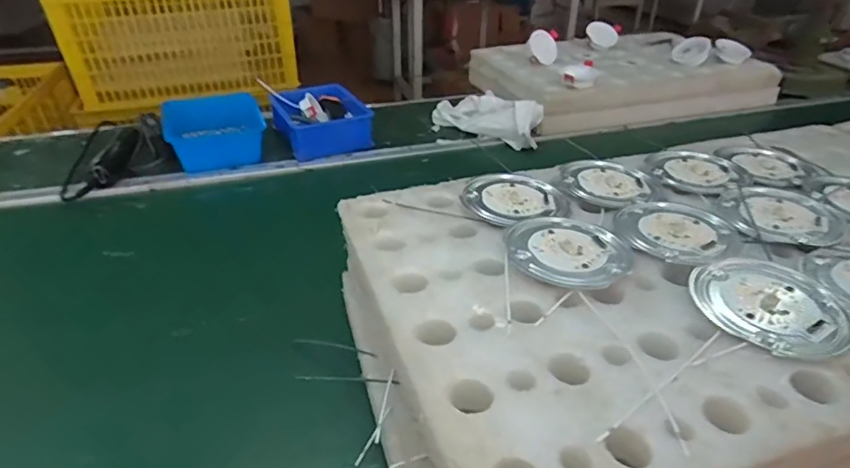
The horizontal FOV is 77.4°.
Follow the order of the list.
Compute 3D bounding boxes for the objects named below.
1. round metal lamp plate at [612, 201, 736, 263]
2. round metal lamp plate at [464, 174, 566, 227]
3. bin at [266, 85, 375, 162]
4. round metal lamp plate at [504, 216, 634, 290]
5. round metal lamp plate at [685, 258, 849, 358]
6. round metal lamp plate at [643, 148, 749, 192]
[{"bbox_3d":[0.228,-0.008,0.485,0.094,0.007,0.110,25,40,34],"label":"round metal lamp plate"},{"bbox_3d":[0.088,-0.039,0.536,0.103,0.013,0.084,-15,35,-21],"label":"round metal lamp plate"},{"bbox_3d":[-0.199,-0.214,0.999,0.165,0.069,0.184,-15,35,-22],"label":"bin"},{"bbox_3d":[0.123,0.010,0.448,0.094,0.014,0.104,25,40,34],"label":"round metal lamp plate"},{"bbox_3d":[0.256,0.050,0.393,0.105,0.010,0.102,0,32,0],"label":"round metal lamp plate"},{"bbox_3d":[0.302,-0.074,0.596,0.103,0.006,0.096,0,32,0],"label":"round metal lamp plate"}]

